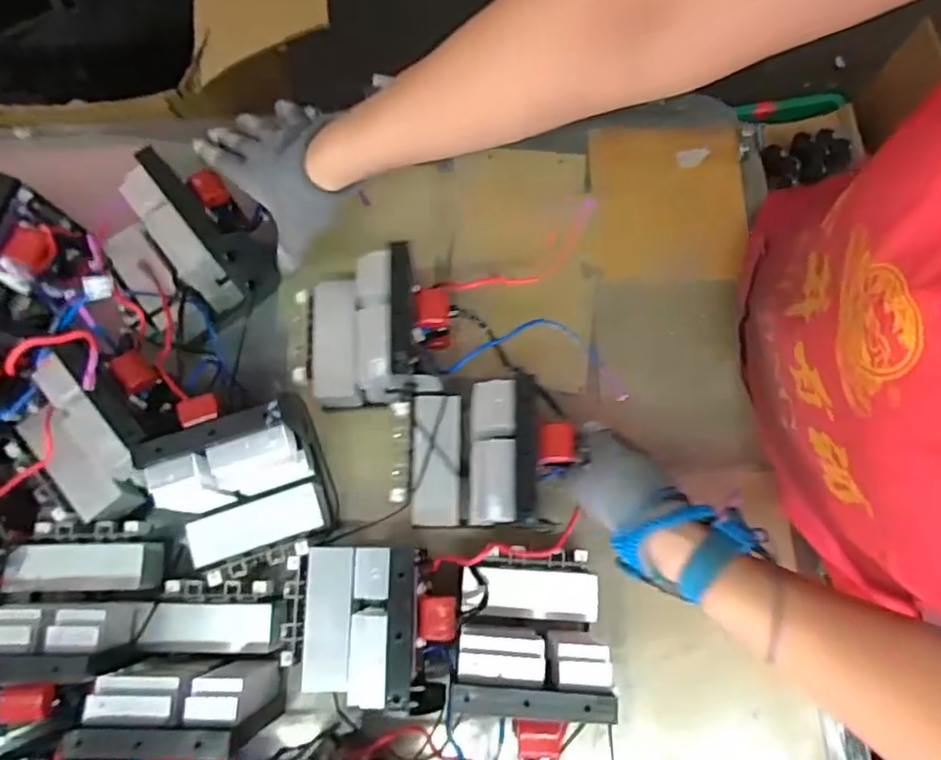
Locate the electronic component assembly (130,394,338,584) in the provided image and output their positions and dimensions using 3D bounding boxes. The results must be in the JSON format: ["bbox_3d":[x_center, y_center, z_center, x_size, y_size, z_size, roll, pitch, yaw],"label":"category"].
[{"bbox_3d":[-0.165,0.087,0.482,0.113,0.104,0.102,-17,75,-4],"label":"electronic component assembly"}]

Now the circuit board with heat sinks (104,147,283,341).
[{"bbox_3d":[-0.239,-0.113,0.538,0.108,0.099,0.117,43,79,11],"label":"circuit board with heat sinks"}]

